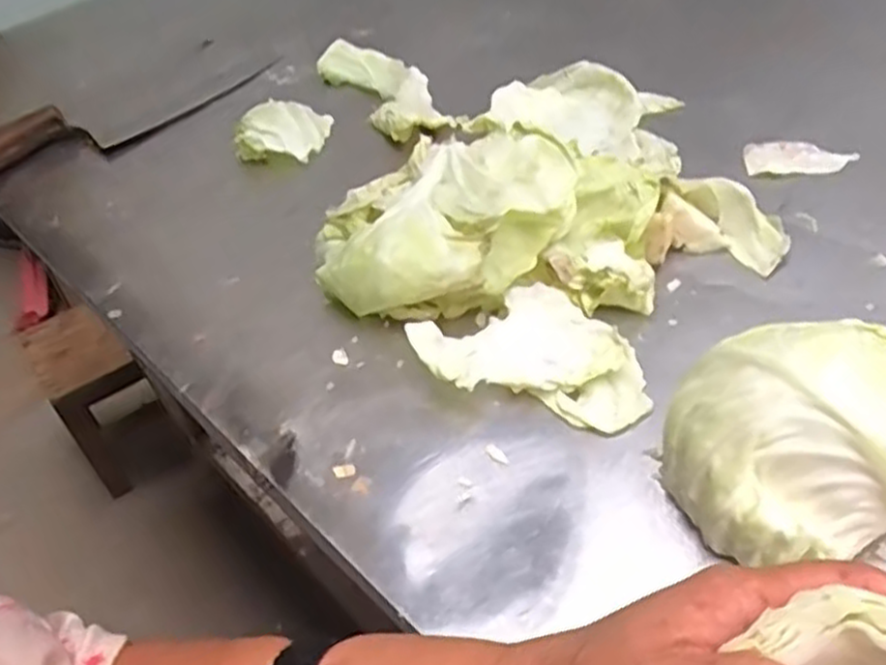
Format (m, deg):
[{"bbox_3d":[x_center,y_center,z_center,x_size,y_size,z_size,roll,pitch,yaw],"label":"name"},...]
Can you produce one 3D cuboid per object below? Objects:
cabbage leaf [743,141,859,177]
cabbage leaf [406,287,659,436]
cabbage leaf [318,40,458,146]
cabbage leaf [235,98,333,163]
[{"bbox_3d":[0.255,-0.126,0.557,0.076,0.007,0.036,-4,44,3],"label":"cabbage leaf"},{"bbox_3d":[0.049,0.018,0.414,0.101,0.031,0.095,-24,46,-17],"label":"cabbage leaf"},{"bbox_3d":[-0.044,-0.210,0.656,0.073,0.025,0.157,-25,47,-18],"label":"cabbage leaf"},{"bbox_3d":[-0.129,-0.170,0.630,0.065,0.025,0.082,2,44,9],"label":"cabbage leaf"}]

